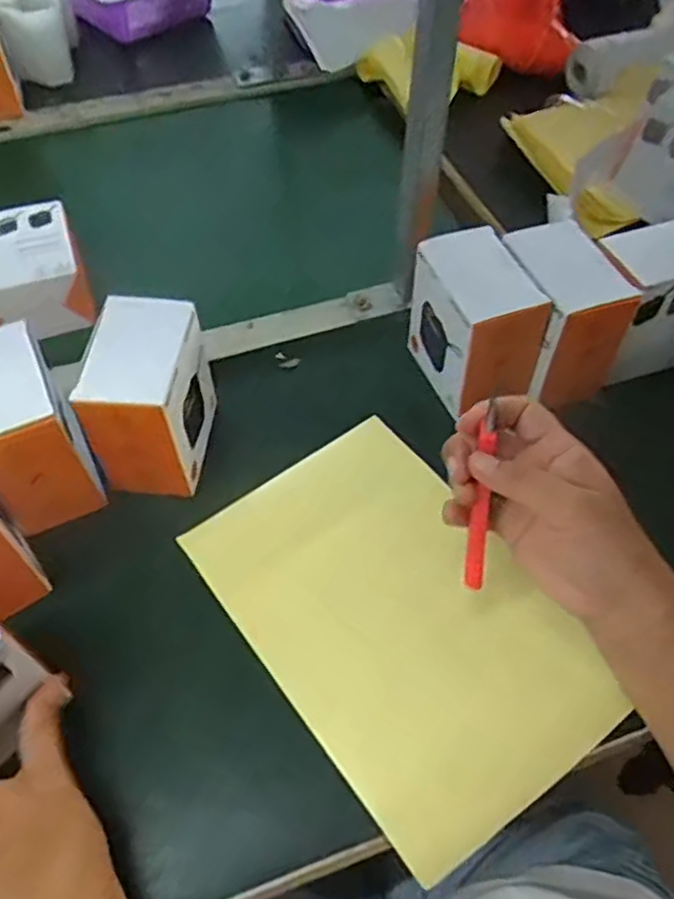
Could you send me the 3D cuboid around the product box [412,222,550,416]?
[{"bbox_3d":[0.111,-0.099,0.560,0.065,0.126,0.104,-20,59,-13],"label":"product box"}]

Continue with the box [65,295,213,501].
[{"bbox_3d":[-0.141,-0.039,0.506,0.074,0.109,0.102,3,56,2],"label":"box"}]

